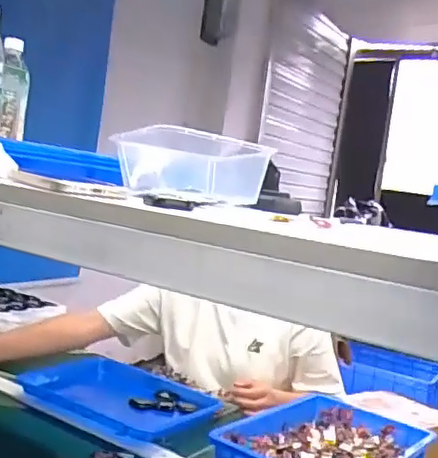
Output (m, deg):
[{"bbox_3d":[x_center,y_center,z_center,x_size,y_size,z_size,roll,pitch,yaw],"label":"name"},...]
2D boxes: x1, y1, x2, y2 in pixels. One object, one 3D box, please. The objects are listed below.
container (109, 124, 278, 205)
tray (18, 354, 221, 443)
[{"bbox_3d":[-0.022,-0.068,0.663,0.095,0.067,0.168,11,5,42],"label":"container"},{"bbox_3d":[-0.188,0.302,1.124,0.335,0.033,0.220,10,5,33],"label":"tray"}]

